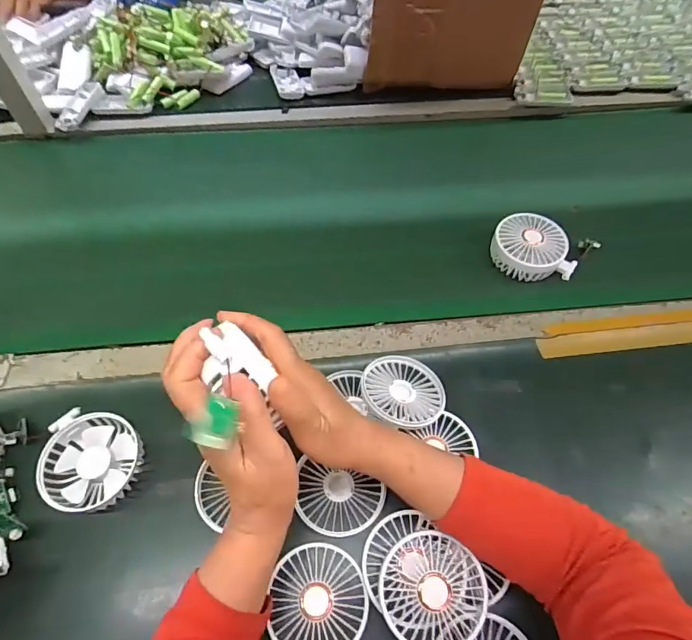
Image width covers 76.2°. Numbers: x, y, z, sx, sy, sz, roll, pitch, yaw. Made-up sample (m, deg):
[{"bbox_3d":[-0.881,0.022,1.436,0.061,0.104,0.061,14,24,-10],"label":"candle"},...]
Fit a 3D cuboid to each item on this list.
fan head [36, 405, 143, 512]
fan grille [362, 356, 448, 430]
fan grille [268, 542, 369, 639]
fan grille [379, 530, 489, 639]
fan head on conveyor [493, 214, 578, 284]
[{"bbox_3d":[-0.249,0.137,0.428,0.092,0.027,0.087,1,58,-1],"label":"fan head"},{"bbox_3d":[0.060,0.074,0.469,0.087,0.012,0.085,10,44,-7],"label":"fan grille"},{"bbox_3d":[-0.021,0.240,0.376,0.076,0.005,0.084,9,58,4],"label":"fan grille"},{"bbox_3d":[0.072,0.225,0.367,0.084,0.015,0.084,-1,69,2],"label":"fan grille"},{"bbox_3d":[0.239,-0.092,0.565,0.099,0.040,0.080,13,58,6],"label":"fan head on conveyor"}]

